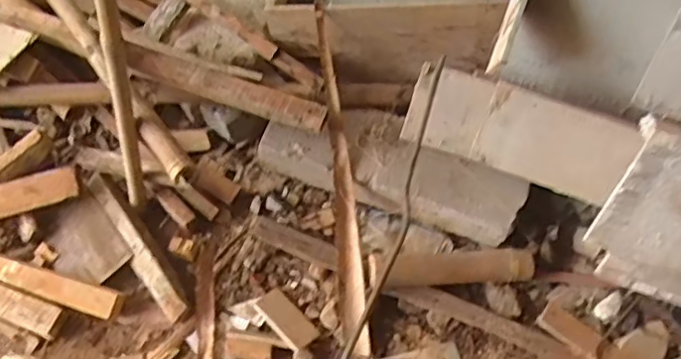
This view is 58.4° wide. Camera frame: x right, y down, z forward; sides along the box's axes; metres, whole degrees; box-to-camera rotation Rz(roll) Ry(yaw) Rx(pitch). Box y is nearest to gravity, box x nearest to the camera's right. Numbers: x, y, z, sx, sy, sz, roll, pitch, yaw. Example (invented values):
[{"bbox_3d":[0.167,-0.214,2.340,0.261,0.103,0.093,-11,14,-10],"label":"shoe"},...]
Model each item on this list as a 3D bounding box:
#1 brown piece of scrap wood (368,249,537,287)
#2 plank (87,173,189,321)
[{"bbox_3d":[0.238,0.193,1.304,0.350,0.047,0.069,-3,63,0],"label":"brown piece of scrap wood"},{"bbox_3d":[-0.448,0.138,1.338,0.063,0.036,0.399,-32,67,-15],"label":"plank"}]

